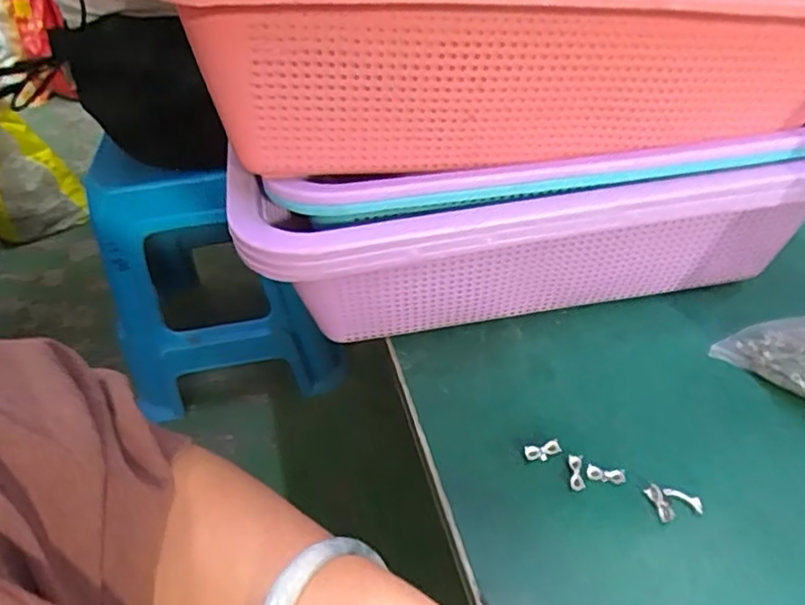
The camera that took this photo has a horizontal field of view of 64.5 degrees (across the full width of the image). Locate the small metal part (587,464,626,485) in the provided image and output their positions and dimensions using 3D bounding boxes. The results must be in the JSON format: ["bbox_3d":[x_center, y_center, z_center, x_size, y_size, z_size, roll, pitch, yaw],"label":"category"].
[{"bbox_3d":[0.085,0.072,0.267,0.015,0.004,0.006,7,42,12],"label":"small metal part"}]

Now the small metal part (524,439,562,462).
[{"bbox_3d":[0.061,0.065,0.276,0.015,0.006,0.007,-11,42,-8],"label":"small metal part"}]

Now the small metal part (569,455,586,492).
[{"bbox_3d":[0.073,0.072,0.268,0.006,0.004,0.015,1,55,6],"label":"small metal part"}]

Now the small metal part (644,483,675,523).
[{"bbox_3d":[0.103,0.080,0.256,0.006,0.004,0.015,-15,55,-12],"label":"small metal part"}]

